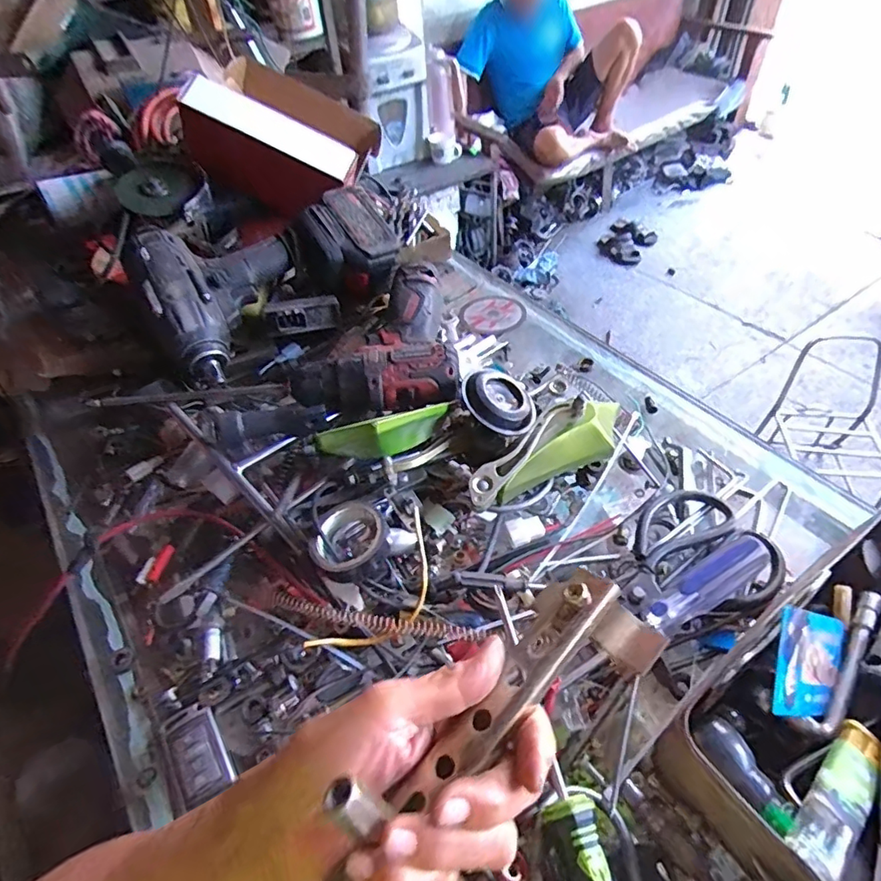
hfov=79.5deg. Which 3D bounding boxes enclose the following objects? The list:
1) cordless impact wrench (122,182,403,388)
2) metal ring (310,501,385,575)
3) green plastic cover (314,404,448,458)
[{"bbox_3d":[-0.166,-0.175,0.545,0.259,0.077,0.158,-23,51,-14],"label":"cordless impact wrench"},{"bbox_3d":[-0.063,0.072,0.374,0.048,0.021,0.056,10,51,14],"label":"metal ring"},{"bbox_3d":[-0.036,-0.007,0.392,0.106,0.034,0.025,-13,44,-40],"label":"green plastic cover"}]

